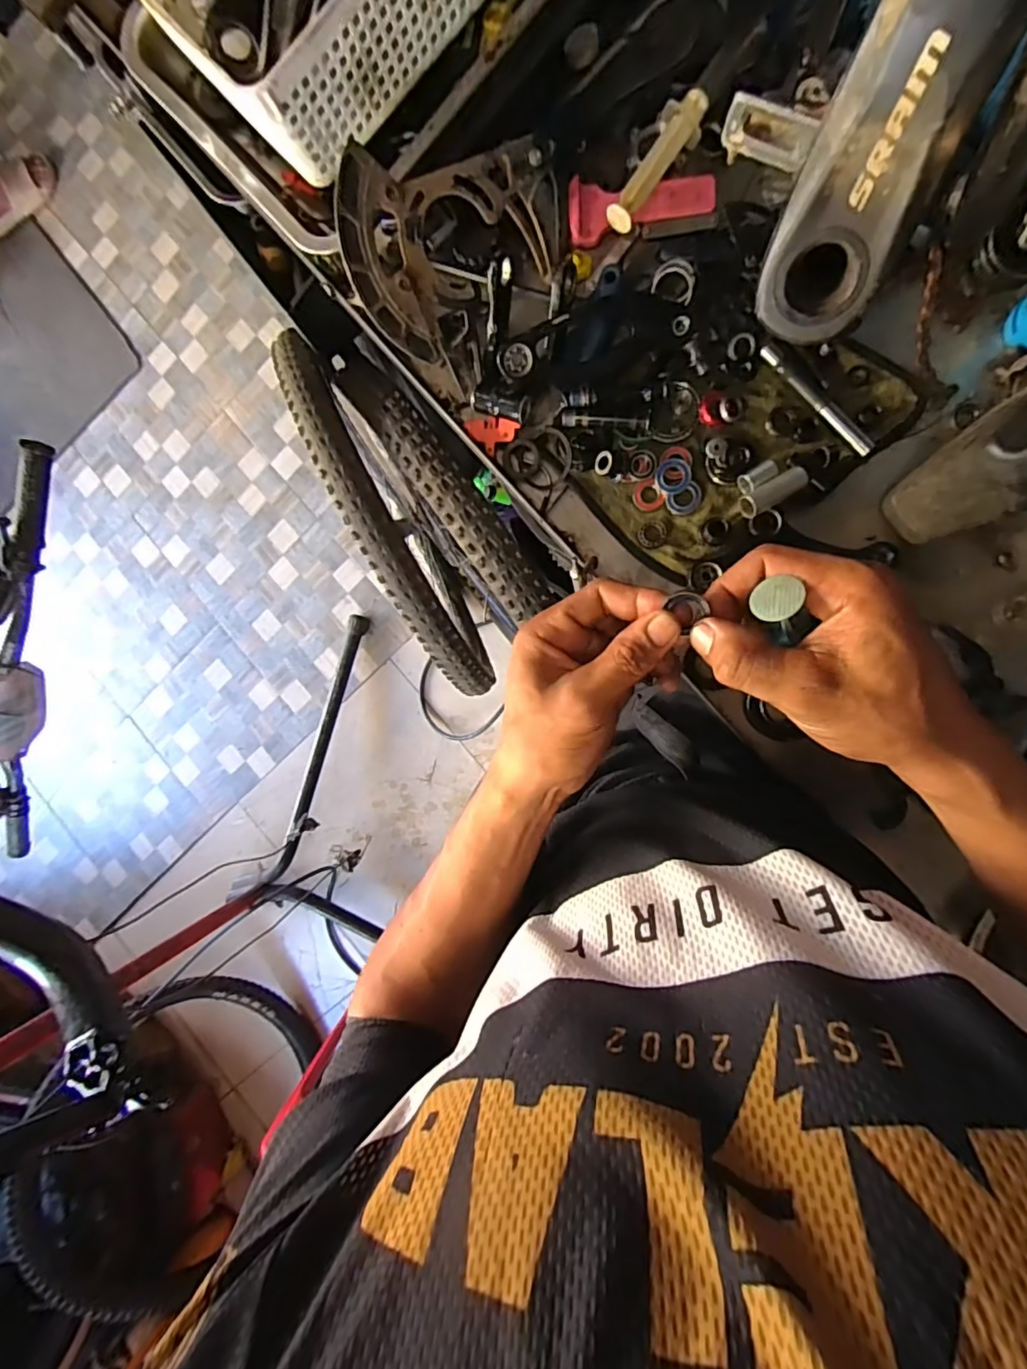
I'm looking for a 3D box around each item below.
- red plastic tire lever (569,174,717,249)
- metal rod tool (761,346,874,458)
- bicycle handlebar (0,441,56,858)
[{"bbox_3d":[0.106,-0.406,0.472,0.118,0.018,0.046,-5,92,11],"label":"red plastic tire lever"},{"bbox_3d":[0.250,-0.234,0.463,0.012,0.008,0.121,-44,85,10],"label":"metal rod tool"},{"bbox_3d":[-0.771,0.011,0.838,0.078,0.123,0.748,27,113,3],"label":"bicycle handlebar"}]

